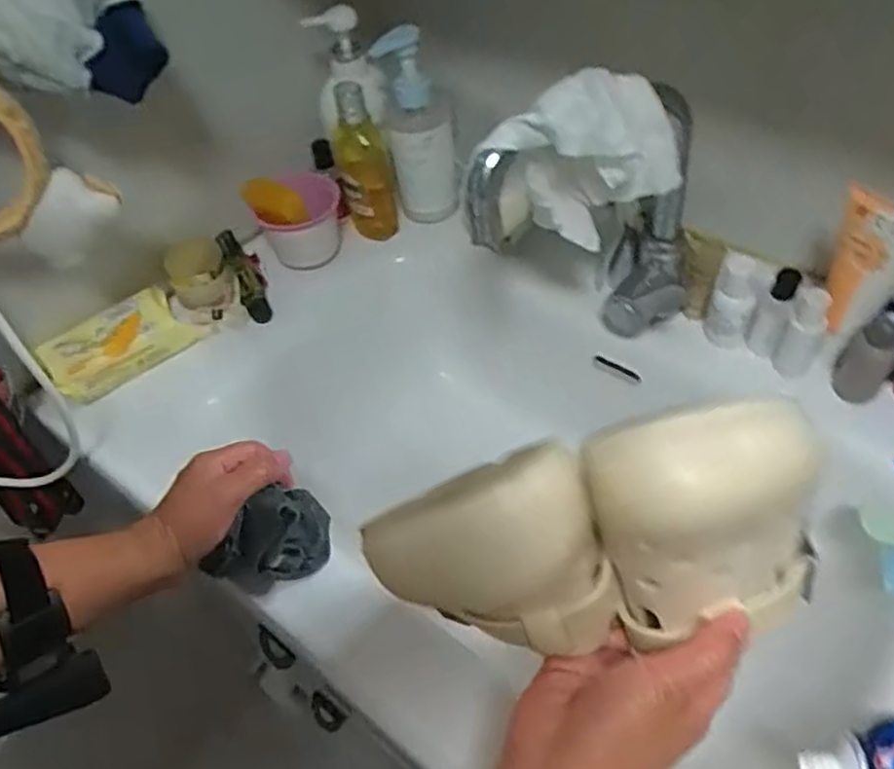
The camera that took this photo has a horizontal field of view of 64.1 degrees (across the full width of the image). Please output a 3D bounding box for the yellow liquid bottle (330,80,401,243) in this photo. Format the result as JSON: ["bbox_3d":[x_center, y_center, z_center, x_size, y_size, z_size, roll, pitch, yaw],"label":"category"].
[{"bbox_3d":[-0.083,-0.217,0.715,0.053,0.165,0.045,-12,49,-4],"label":"yellow liquid bottle"}]

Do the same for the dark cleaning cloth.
[{"bbox_3d":[-0.120,0.107,0.488,0.081,0.067,0.045,-39,56,-24],"label":"dark cleaning cloth"}]

